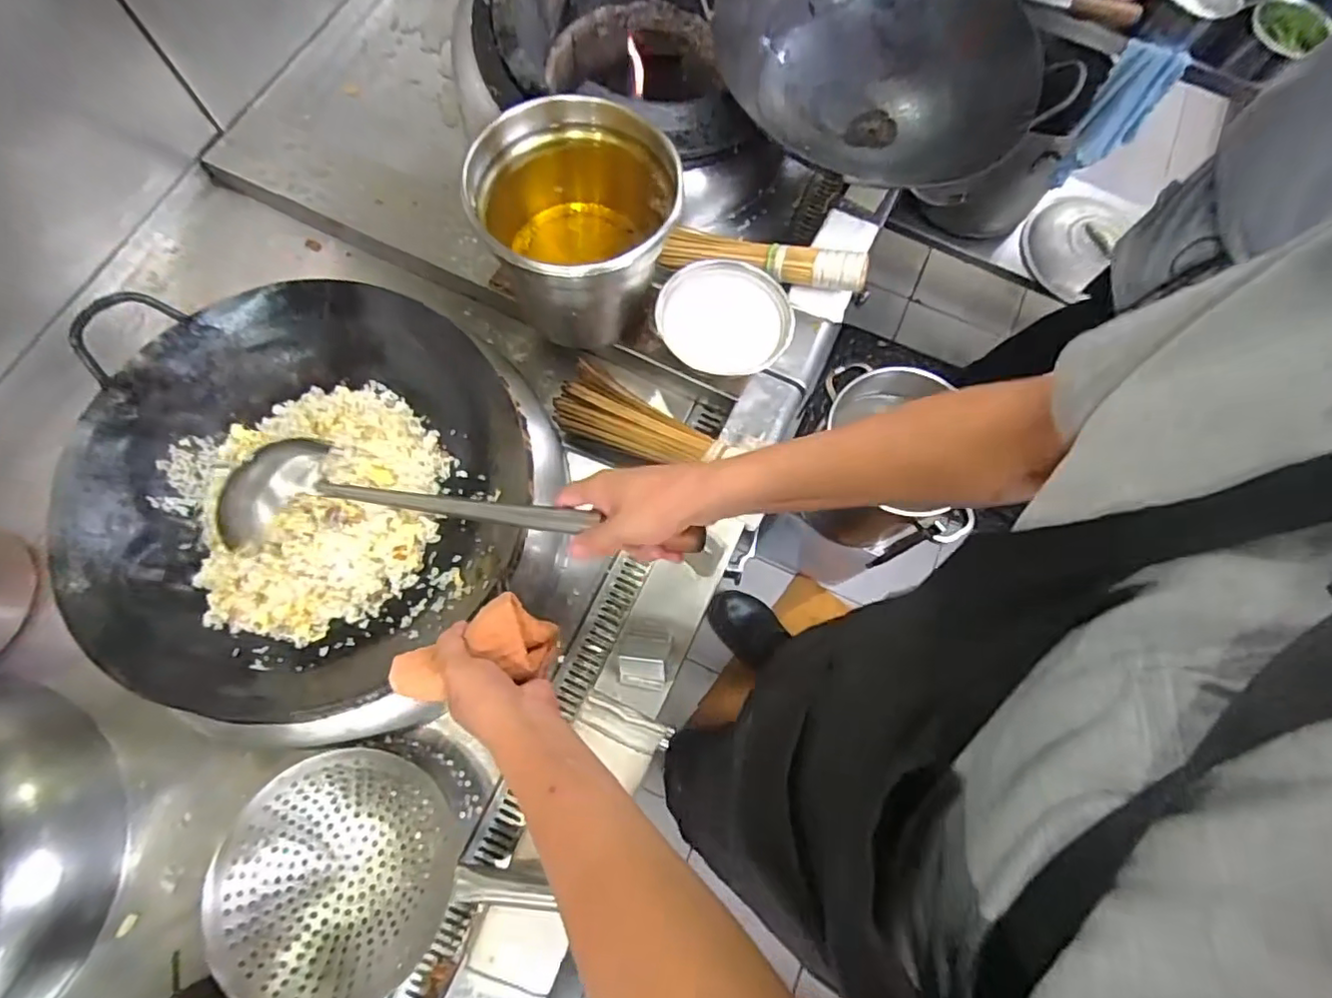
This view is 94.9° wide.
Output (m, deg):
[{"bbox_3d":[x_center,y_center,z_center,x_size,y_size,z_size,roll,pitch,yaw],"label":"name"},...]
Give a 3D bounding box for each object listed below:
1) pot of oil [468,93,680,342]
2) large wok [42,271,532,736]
[{"bbox_3d":[-0.098,-0.315,0.744,0.215,0.221,0.221,0,72,-1],"label":"pot of oil"},{"bbox_3d":[-0.364,-0.016,0.639,0.408,0.110,0.410,0,72,-1],"label":"large wok"}]

